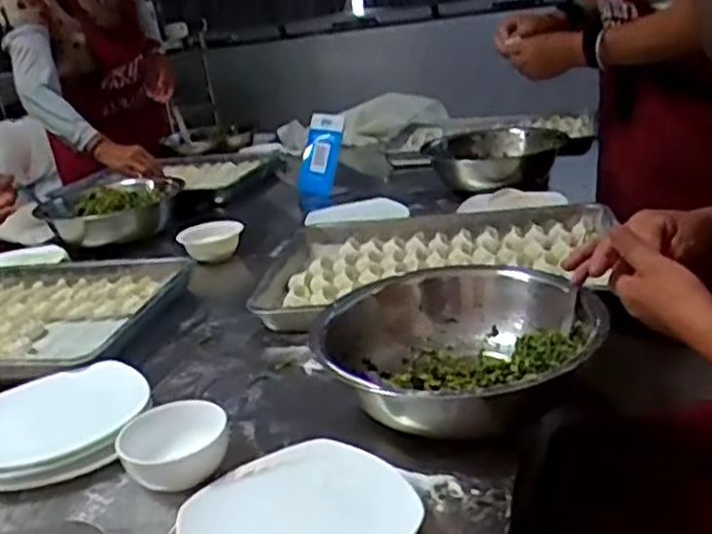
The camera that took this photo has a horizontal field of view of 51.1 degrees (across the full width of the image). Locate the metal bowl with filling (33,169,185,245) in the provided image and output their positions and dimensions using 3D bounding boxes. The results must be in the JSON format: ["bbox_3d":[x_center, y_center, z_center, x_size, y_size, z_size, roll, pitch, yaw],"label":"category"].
[{"bbox_3d":[-0.489,-0.125,1.496,0.281,0.075,0.250,-13,21,-16],"label":"metal bowl with filling"}]

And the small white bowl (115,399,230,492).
[{"bbox_3d":[-0.167,0.167,0.692,0.099,0.052,0.081,-12,21,-13],"label":"small white bowl"}]

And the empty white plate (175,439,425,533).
[{"bbox_3d":[-0.047,0.204,0.598,0.177,0.021,0.170,-6,21,2],"label":"empty white plate"}]

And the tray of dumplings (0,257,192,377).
[{"bbox_3d":[-0.512,0.069,1.069,0.502,0.039,0.369,-3,21,10],"label":"tray of dumplings"}]

